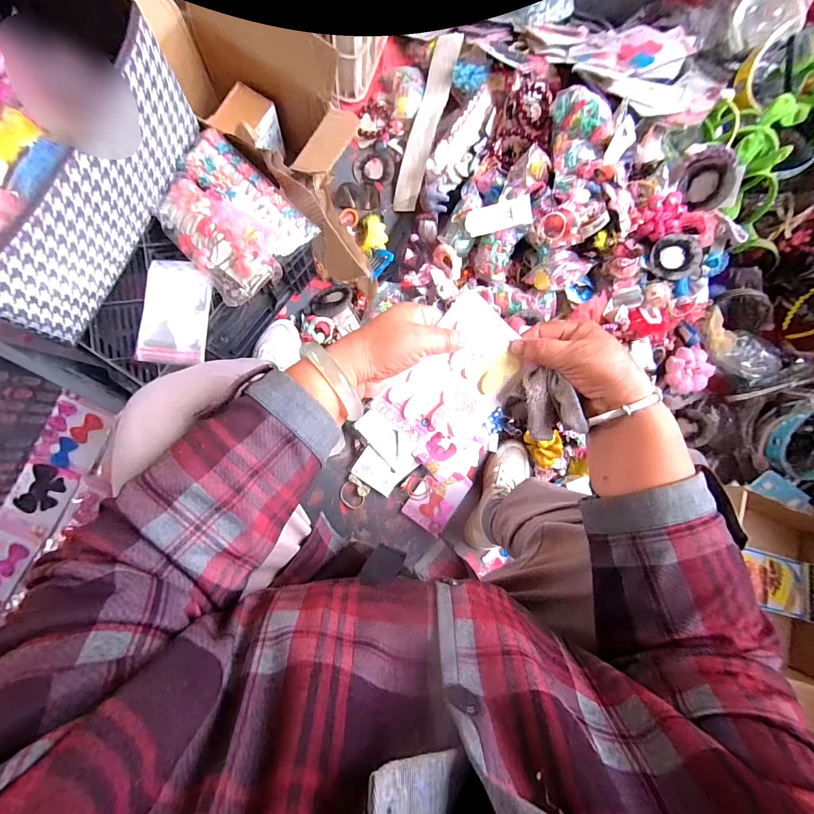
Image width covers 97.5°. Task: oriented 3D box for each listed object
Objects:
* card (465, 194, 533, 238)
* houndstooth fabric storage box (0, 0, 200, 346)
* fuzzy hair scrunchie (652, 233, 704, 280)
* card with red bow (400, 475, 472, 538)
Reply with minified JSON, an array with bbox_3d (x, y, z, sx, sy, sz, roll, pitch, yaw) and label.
[{"bbox_3d":[0.188,-0.392,0.737,0.132,0.009,0.054,-10,98,7],"label":"card"},{"bbox_3d":[-0.519,-0.360,0.461,0.333,0.165,0.448,26,82,-4],"label":"houndstooth fabric storage box"},{"bbox_3d":[0.556,-0.310,0.743,0.104,0.017,0.090,-20,95,6],"label":"fuzzy hair scrunchie"},{"bbox_3d":[0.066,0.195,0.763,0.092,0.010,0.134,35,81,-3],"label":"card with red bow"}]

